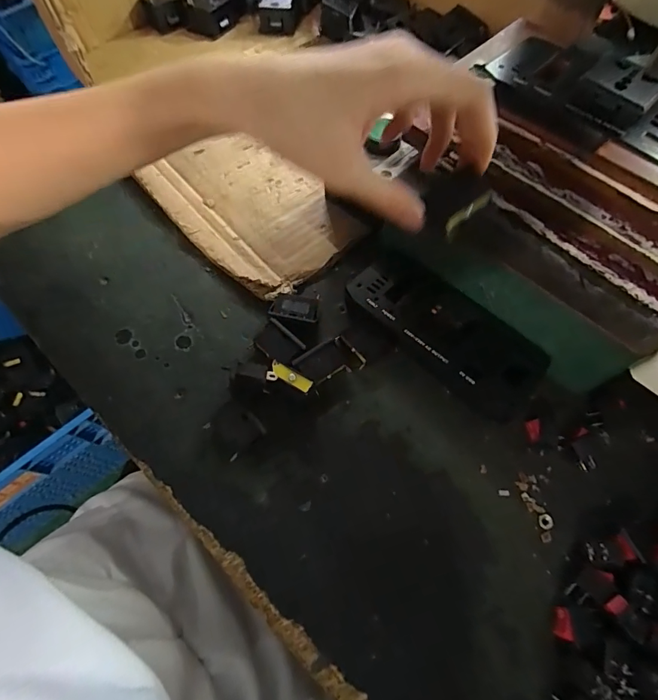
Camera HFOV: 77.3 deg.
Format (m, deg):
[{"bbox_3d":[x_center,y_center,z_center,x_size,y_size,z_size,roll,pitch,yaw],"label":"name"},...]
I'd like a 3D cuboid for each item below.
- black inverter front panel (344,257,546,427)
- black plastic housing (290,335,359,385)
[{"bbox_3d":[0.083,-0.013,0.298,0.142,0.019,0.058,38,71,15],"label":"black inverter front panel"},{"bbox_3d":[-0.002,0.009,0.291,0.043,0.009,0.025,-30,69,-13],"label":"black plastic housing"}]

